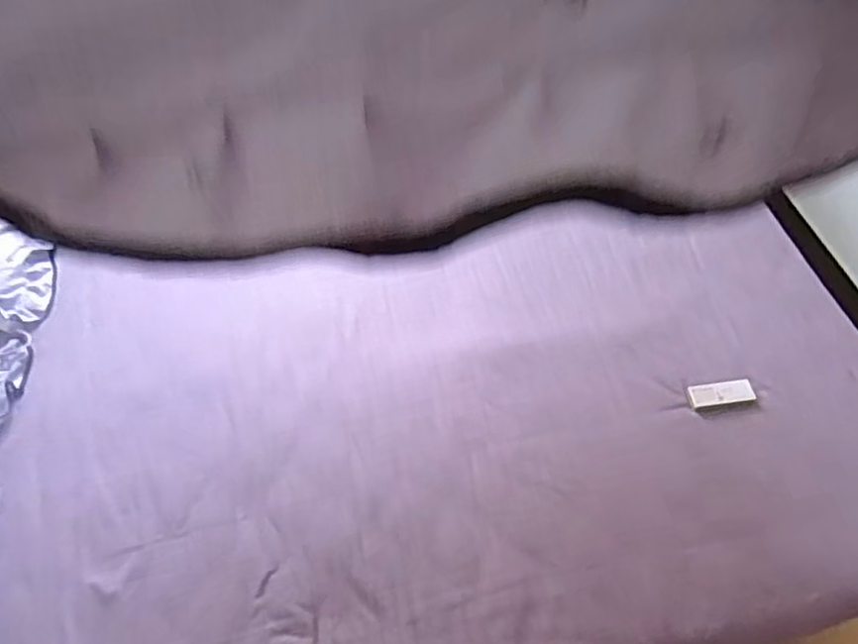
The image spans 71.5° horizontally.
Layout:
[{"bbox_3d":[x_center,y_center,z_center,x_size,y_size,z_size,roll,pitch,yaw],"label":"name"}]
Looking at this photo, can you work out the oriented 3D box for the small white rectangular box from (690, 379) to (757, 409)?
[{"bbox_3d":[0.588,0.142,1.195,0.129,0.010,0.049,-6,58,-4],"label":"small white rectangular box"}]

